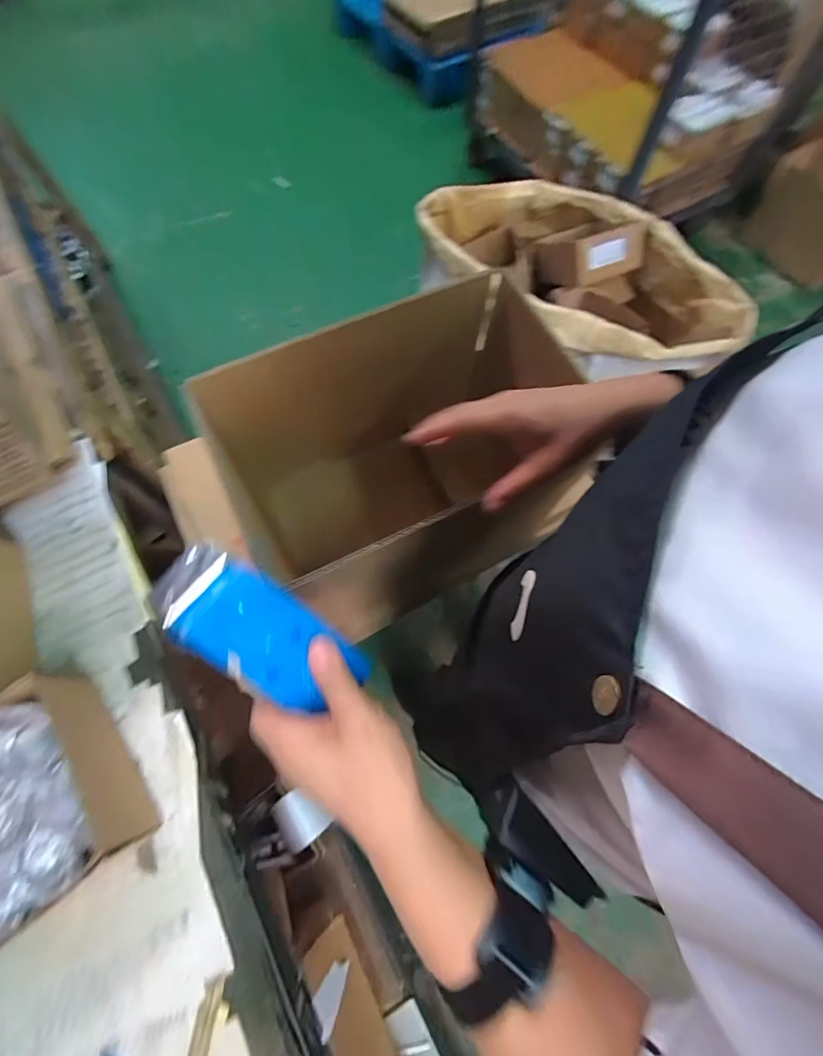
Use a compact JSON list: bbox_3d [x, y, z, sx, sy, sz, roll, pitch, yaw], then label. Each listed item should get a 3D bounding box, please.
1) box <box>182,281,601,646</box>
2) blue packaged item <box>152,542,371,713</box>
[{"bbox_3d":[-0.009,-0.079,0.635,0.396,0.329,0.287,-26,71,-11],"label":"box"},{"bbox_3d":[-0.103,0.070,0.296,0.143,0.024,0.064,34,63,8],"label":"blue packaged item"}]

